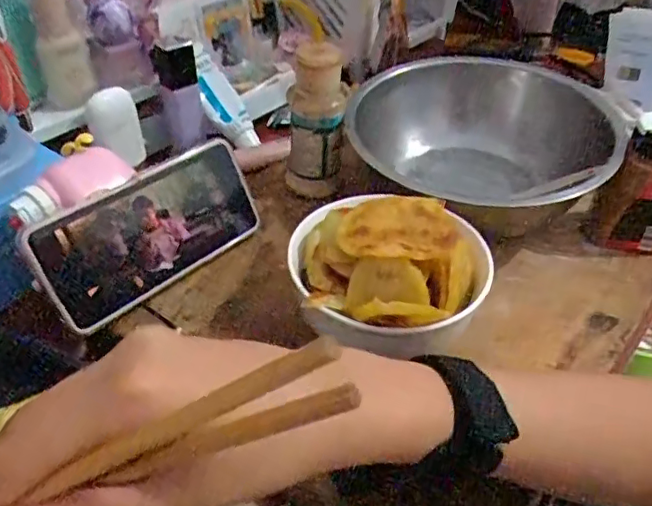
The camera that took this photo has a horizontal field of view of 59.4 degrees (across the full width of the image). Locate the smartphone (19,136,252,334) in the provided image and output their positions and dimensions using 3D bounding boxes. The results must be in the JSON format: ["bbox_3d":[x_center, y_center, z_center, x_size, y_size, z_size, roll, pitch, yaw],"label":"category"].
[{"bbox_3d":[-0.120,-0.017,0.408,0.163,0.080,0.009,-35,27,-32],"label":"smartphone"}]

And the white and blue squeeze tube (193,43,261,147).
[{"bbox_3d":[-0.118,-0.168,0.608,0.041,0.020,0.129,-26,83,-30],"label":"white and blue squeeze tube"}]

